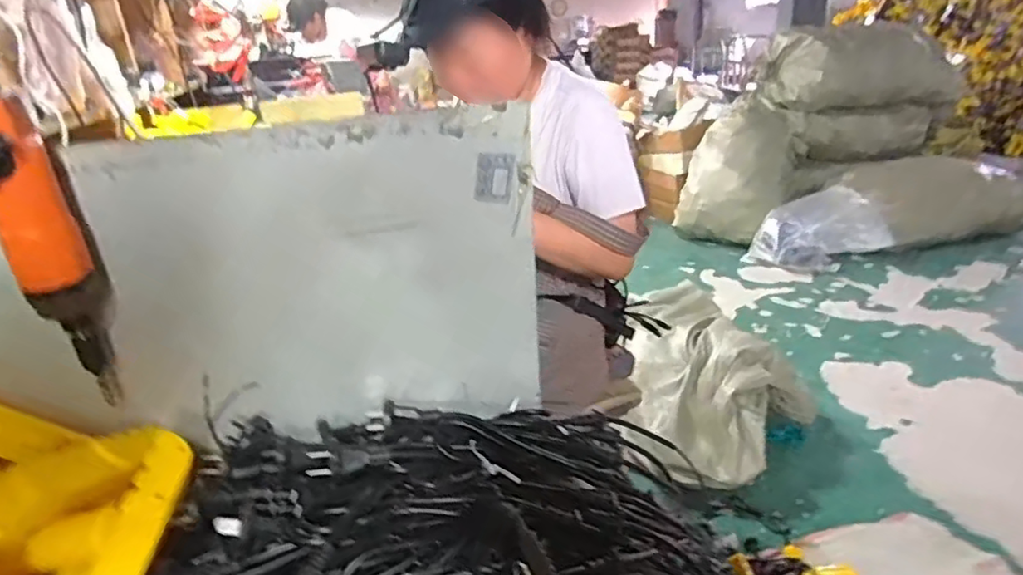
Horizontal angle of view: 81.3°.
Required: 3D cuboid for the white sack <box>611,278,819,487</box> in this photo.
[{"bbox_3d":[0.546,0.276,1.727,0.514,0.316,0.590,12,28,35],"label":"white sack"}]

